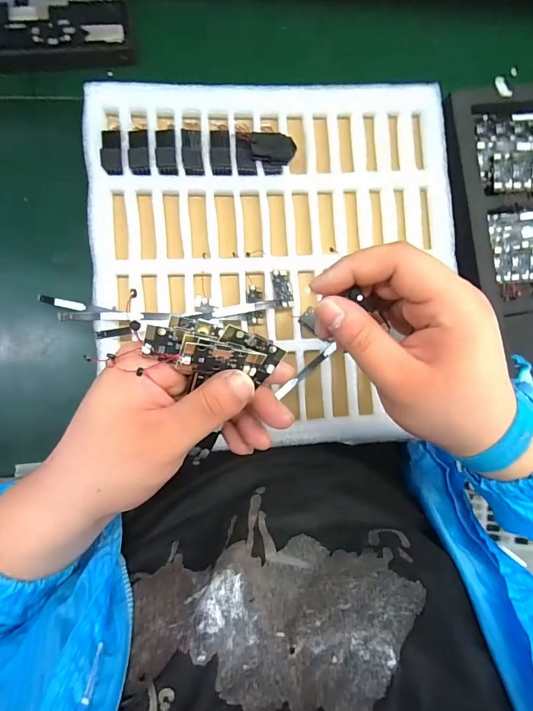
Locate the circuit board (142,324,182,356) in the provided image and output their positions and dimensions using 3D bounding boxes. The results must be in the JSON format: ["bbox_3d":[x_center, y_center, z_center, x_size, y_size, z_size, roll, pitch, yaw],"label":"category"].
[{"bbox_3d":[-0.053,-0.007,0.192,0.018,0.004,0.015,10,114,-8],"label":"circuit board"}]

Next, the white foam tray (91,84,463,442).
[{"bbox_3d":[0.006,-0.089,0.377,0.348,0.052,0.345,-3,88,-5],"label":"white foam tray"}]

